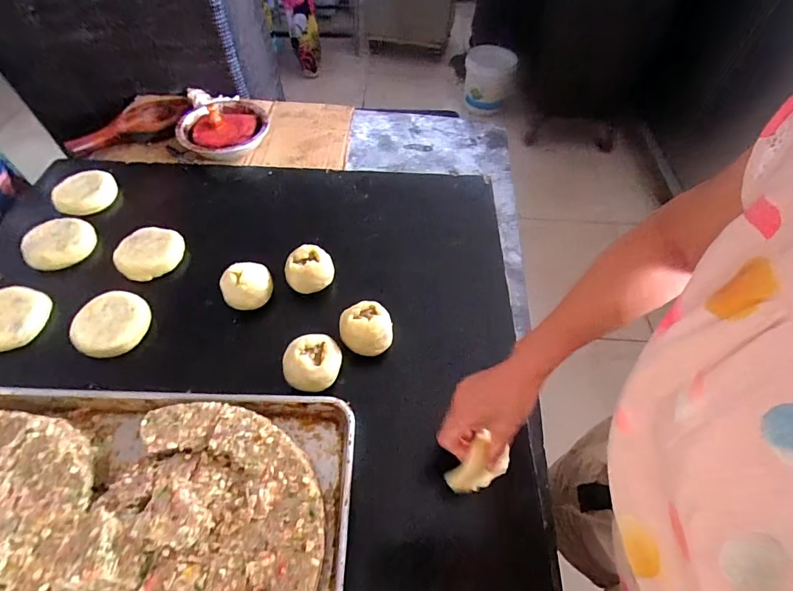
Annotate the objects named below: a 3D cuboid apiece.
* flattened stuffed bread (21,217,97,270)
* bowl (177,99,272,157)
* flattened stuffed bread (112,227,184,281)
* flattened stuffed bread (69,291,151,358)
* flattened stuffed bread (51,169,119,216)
[{"bbox_3d":[-0.572,-0.091,0.699,0.107,0.017,0.105,2,53,-3],"label":"flattened stuffed bread"},{"bbox_3d":[-0.371,-0.361,0.897,0.179,0.067,0.181,2,53,-3],"label":"bowl"},{"bbox_3d":[-0.418,-0.079,0.698,0.106,0.027,0.095,-30,60,-24],"label":"flattened stuffed bread"},{"bbox_3d":[-0.421,0.037,0.617,0.097,0.022,0.100,-14,55,-14],"label":"flattened stuffed bread"},{"bbox_3d":[-0.583,-0.195,0.777,0.105,0.027,0.096,2,53,-3],"label":"flattened stuffed bread"}]

